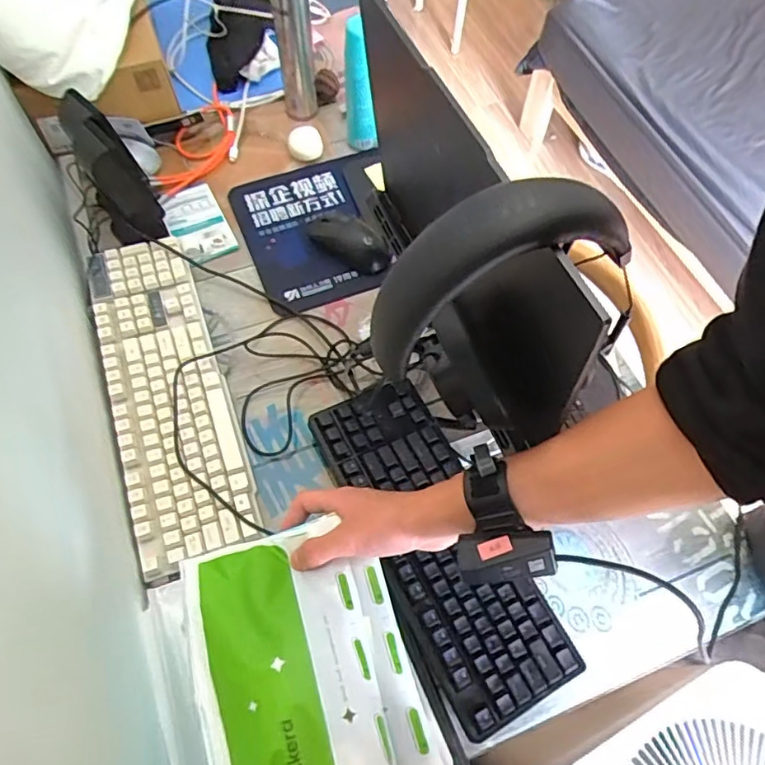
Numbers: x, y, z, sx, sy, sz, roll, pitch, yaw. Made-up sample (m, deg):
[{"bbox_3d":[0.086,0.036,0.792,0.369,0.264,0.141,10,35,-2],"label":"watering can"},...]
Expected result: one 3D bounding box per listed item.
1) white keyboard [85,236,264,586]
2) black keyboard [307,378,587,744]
[{"bbox_3d":[-0.266,0.002,0.711,0.128,0.032,0.436,-19,65,-11],"label":"white keyboard"},{"bbox_3d":[0.056,0.157,0.611,0.132,0.031,0.355,-26,66,-14],"label":"black keyboard"}]

